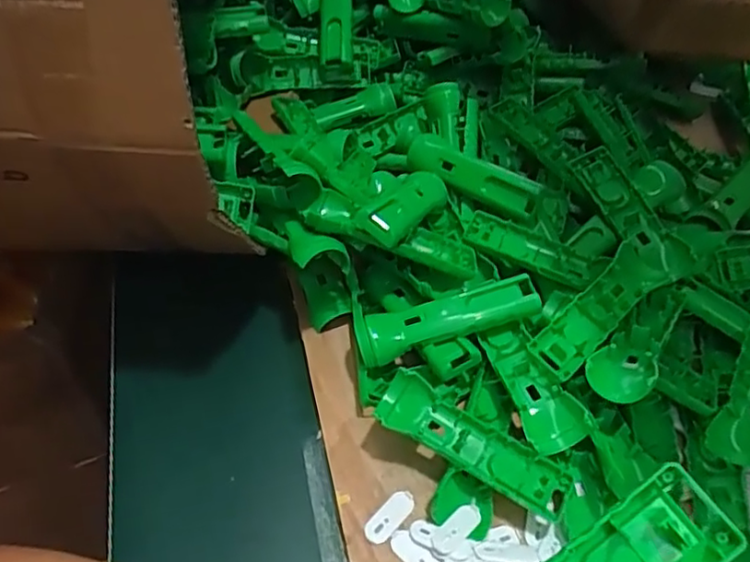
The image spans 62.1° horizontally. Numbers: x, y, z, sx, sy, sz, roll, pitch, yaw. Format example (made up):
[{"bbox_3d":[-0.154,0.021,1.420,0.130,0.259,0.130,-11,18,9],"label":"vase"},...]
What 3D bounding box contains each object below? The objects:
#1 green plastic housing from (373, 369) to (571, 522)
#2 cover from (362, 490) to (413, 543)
[{"bbox_3d":[0.080,0.133,0.509,0.164,0.029,0.045,28,53,20],"label":"green plastic housing"},{"bbox_3d":[0.012,0.193,0.508,0.021,0.004,0.050,35,56,25],"label":"cover"}]

